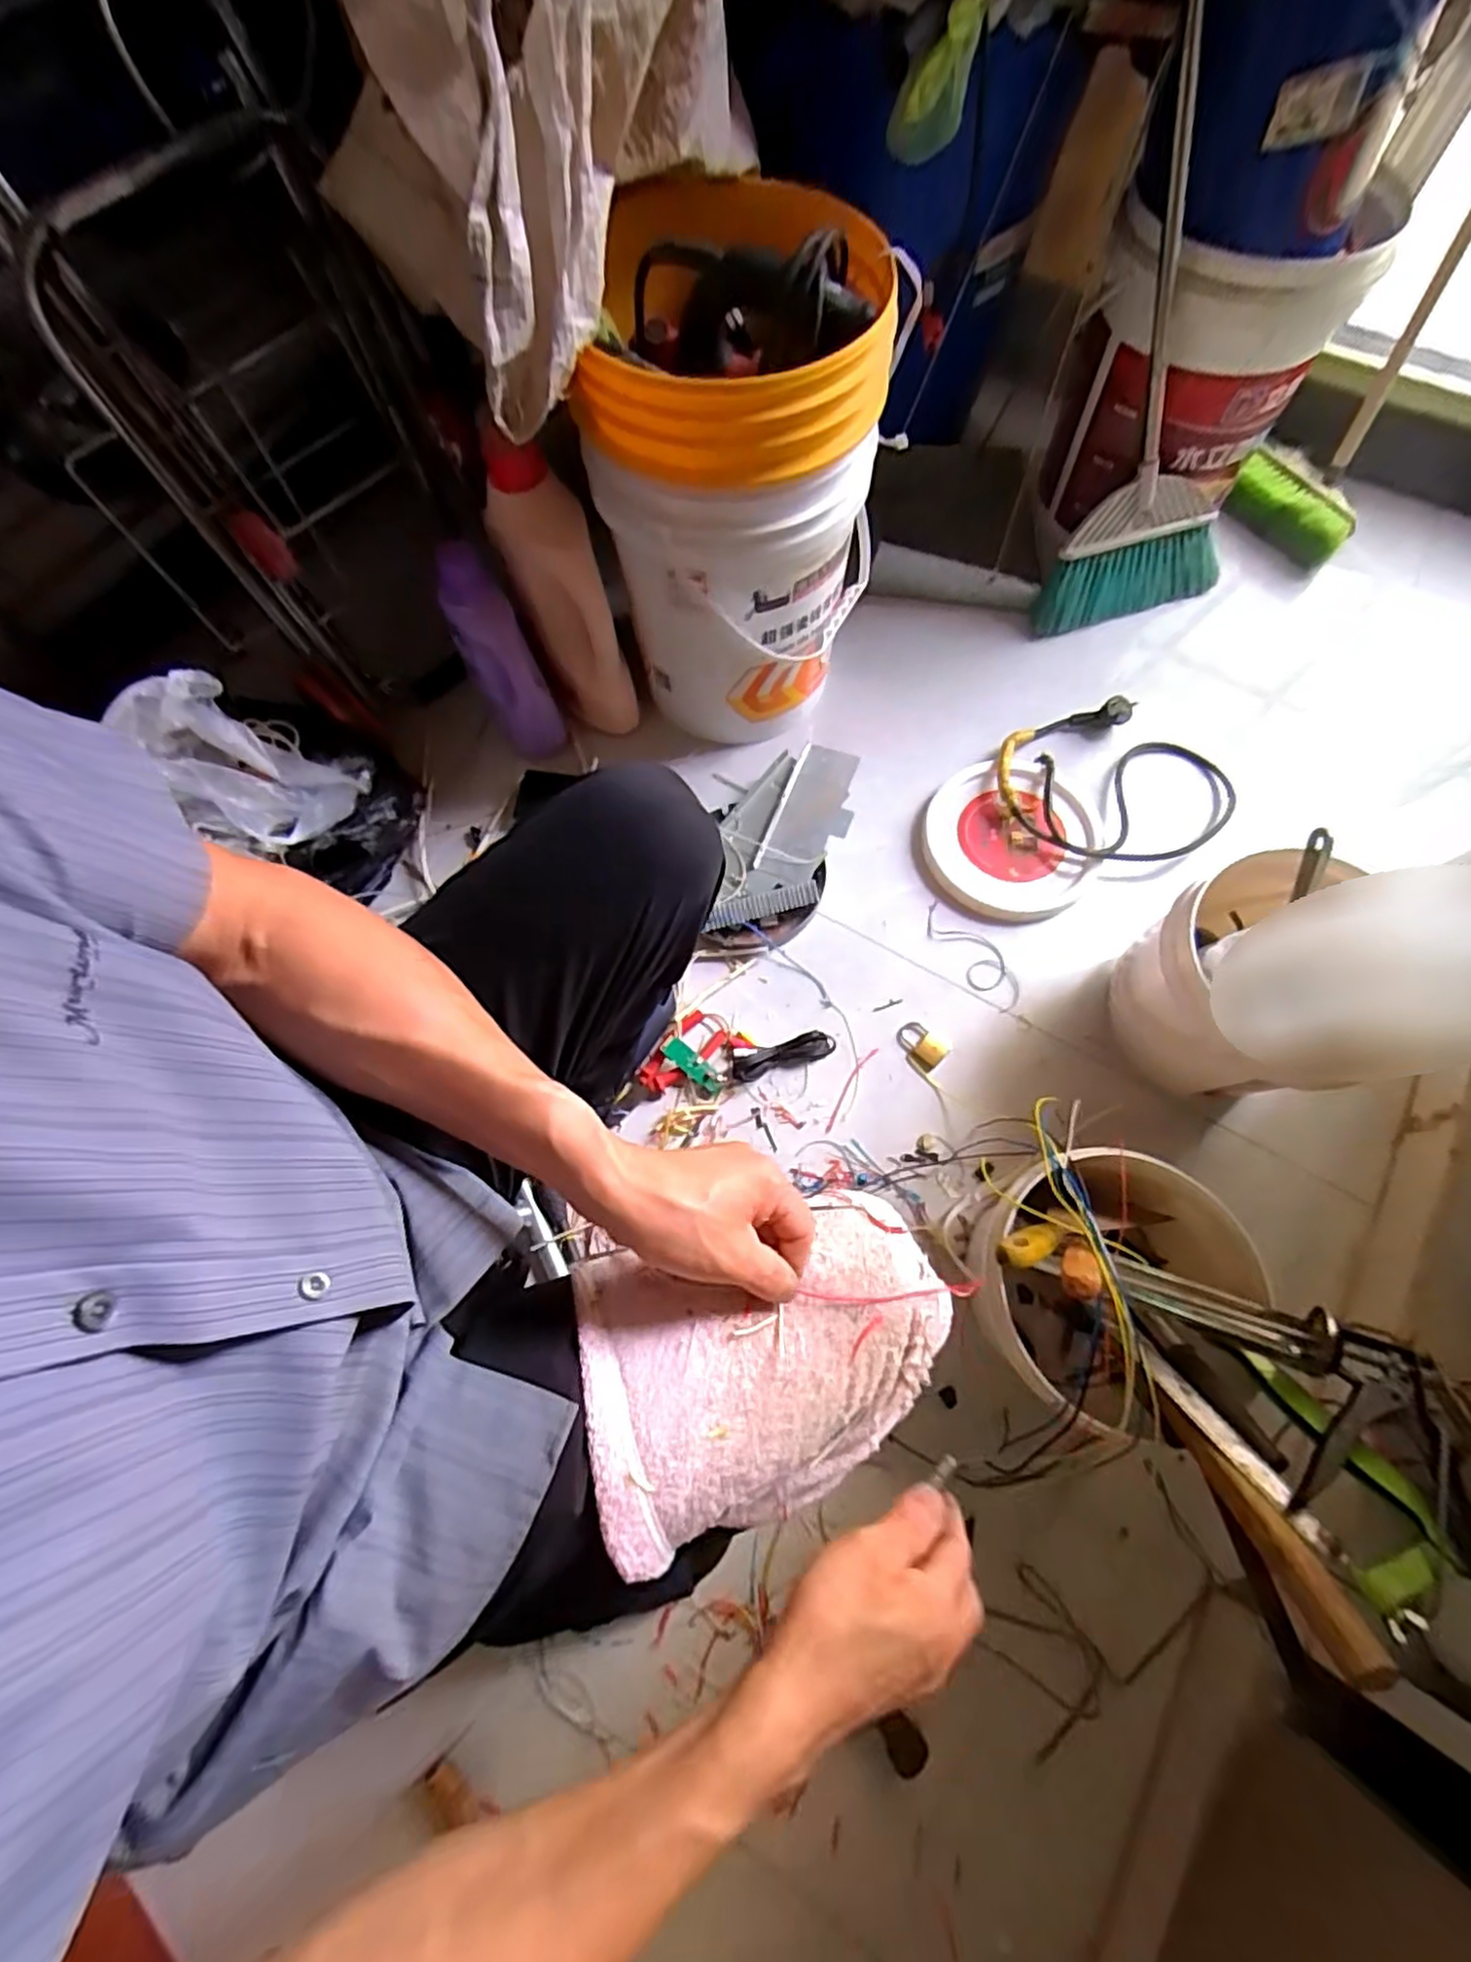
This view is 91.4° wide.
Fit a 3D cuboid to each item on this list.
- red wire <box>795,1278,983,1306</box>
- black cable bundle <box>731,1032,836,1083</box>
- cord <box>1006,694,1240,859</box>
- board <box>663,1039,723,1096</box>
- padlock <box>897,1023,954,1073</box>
[{"bbox_3d":[0.102,0.193,0.444,0.135,0.011,0.009,8,67,-24],"label":"red wire"},{"bbox_3d":[0.056,0.088,0.840,0.121,0.018,0.039,-12,70,-3],"label":"black cable bundle"},{"bbox_3d":[0.488,-0.262,0.926,0.277,0.038,0.245,26,73,11],"label":"cord"},{"bbox_3d":[-0.048,0.098,0.830,0.080,0.007,0.023,42,76,2],"label":"board"},{"bbox_3d":[0.221,0.075,0.851,0.060,0.011,0.045,42,76,15],"label":"padlock"}]

